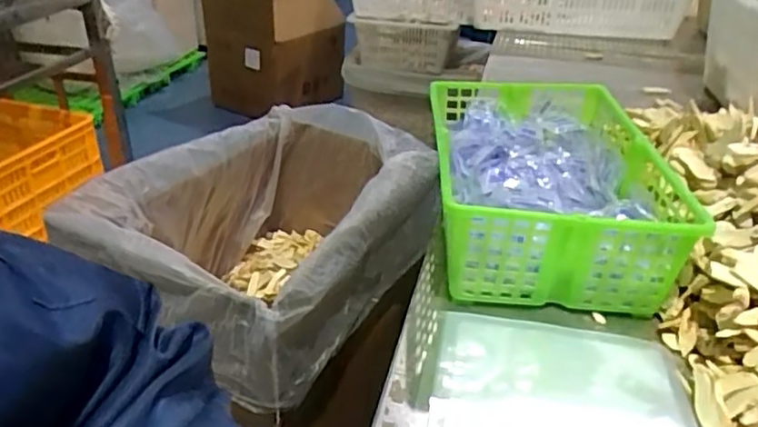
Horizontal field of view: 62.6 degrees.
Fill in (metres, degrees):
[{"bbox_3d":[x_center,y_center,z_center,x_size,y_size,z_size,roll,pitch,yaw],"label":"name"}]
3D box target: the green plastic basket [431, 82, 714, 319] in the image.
[{"bbox_3d":[0.170,-0.042,0.665,0.222,0.094,0.346,5,31,2],"label":"green plastic basket"}]

